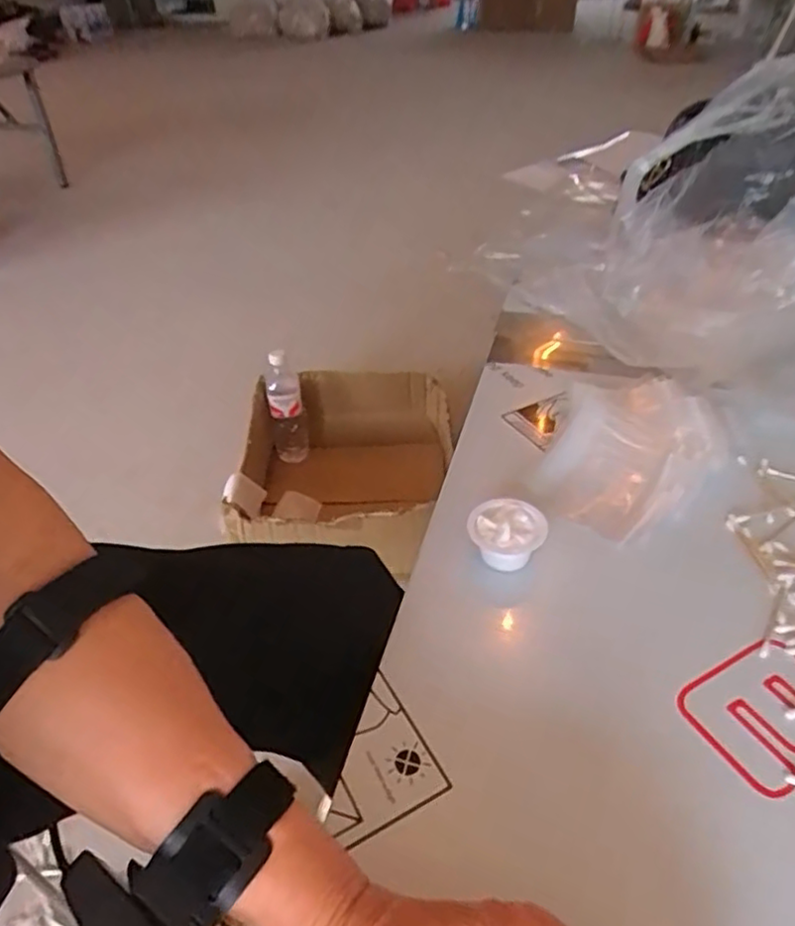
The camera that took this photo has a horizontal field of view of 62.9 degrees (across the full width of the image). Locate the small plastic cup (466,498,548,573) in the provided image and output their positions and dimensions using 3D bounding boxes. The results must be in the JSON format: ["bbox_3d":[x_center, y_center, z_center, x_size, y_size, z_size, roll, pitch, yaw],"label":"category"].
[{"bbox_3d":[0.078,0.055,0.467,0.054,0.034,0.049,10,42,18],"label":"small plastic cup"}]

